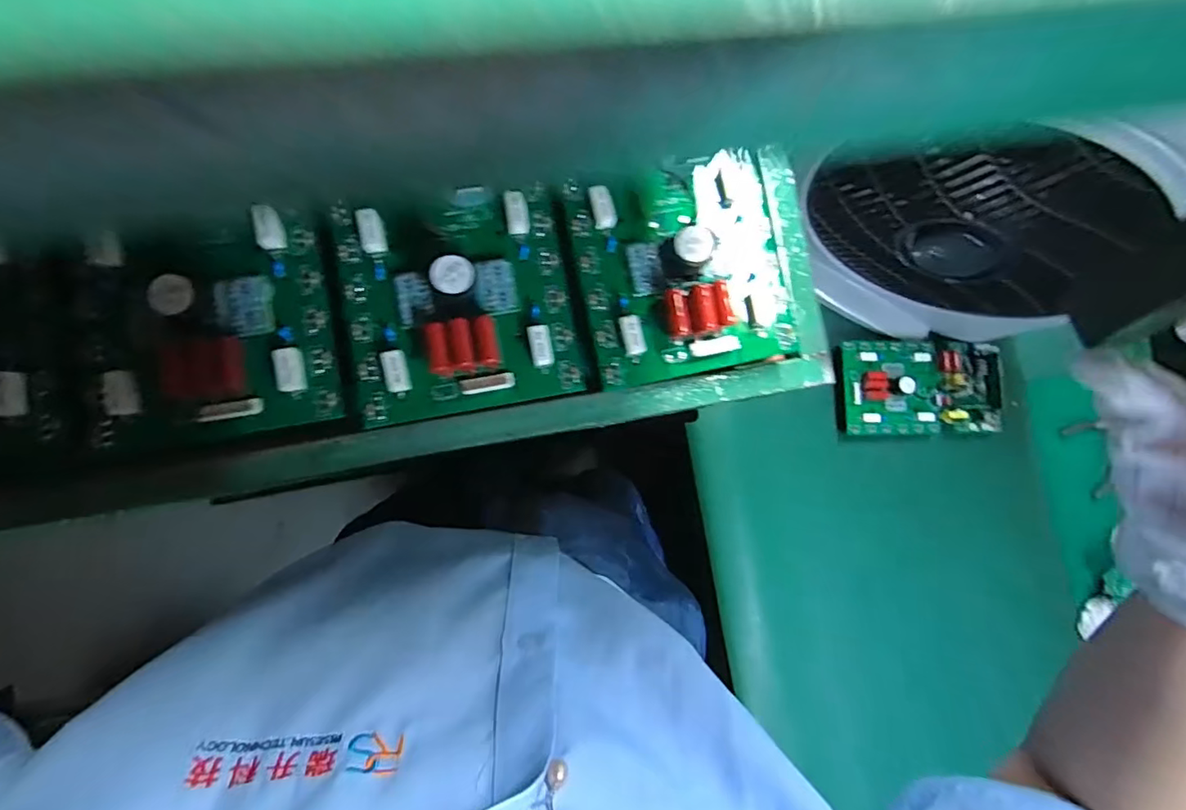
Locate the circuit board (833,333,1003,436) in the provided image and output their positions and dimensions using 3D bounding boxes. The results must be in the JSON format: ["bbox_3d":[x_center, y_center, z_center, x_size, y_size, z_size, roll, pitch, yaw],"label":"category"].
[{"bbox_3d":[0.435,-0.024,0.739,0.215,0.035,0.127,-2,86,-8],"label":"circuit board"}]

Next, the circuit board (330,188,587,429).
[{"bbox_3d":[-0.074,-0.059,0.305,0.127,0.033,0.124,-11,88,-8],"label":"circuit board"}]

